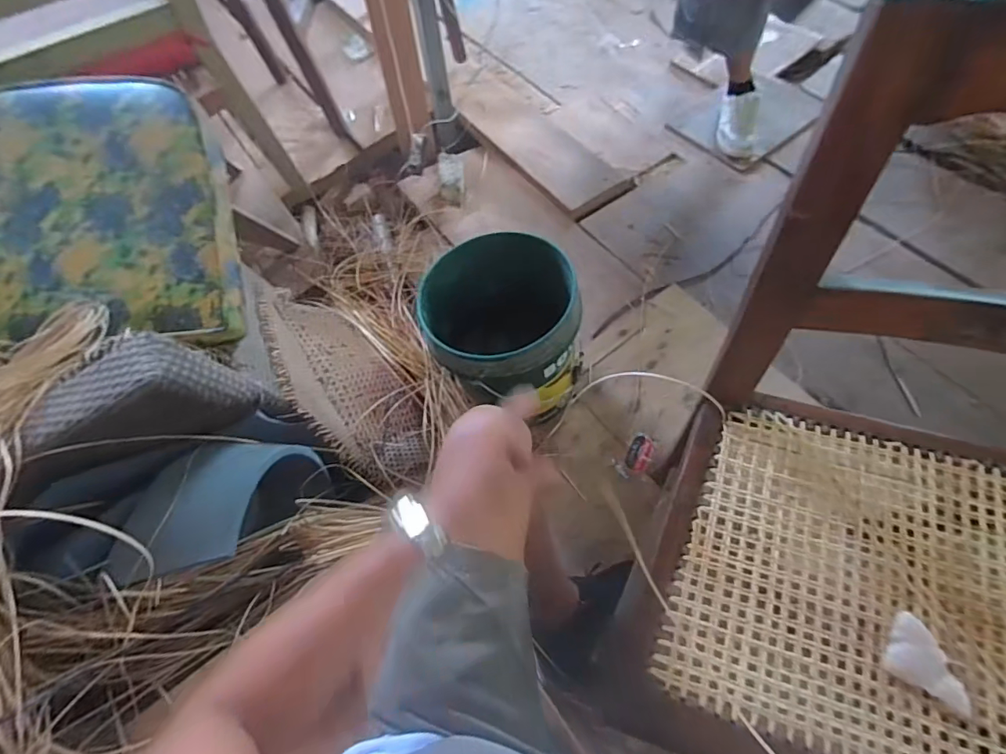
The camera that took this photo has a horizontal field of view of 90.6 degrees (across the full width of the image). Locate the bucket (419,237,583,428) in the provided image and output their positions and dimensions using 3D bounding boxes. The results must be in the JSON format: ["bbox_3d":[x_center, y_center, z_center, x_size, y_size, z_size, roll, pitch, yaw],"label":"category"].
[{"bbox_3d":[0.003,-0.082,0.982,0.283,0.272,0.254,-7,61,1],"label":"bucket"}]

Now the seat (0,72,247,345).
[{"bbox_3d":[-0.664,-0.249,0.777,0.445,0.047,0.440,-8,86,-8],"label":"seat"}]

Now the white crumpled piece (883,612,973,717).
[{"bbox_3d":[0.408,0.270,0.472,0.078,0.022,0.054,28,67,18],"label":"white crumpled piece"}]

